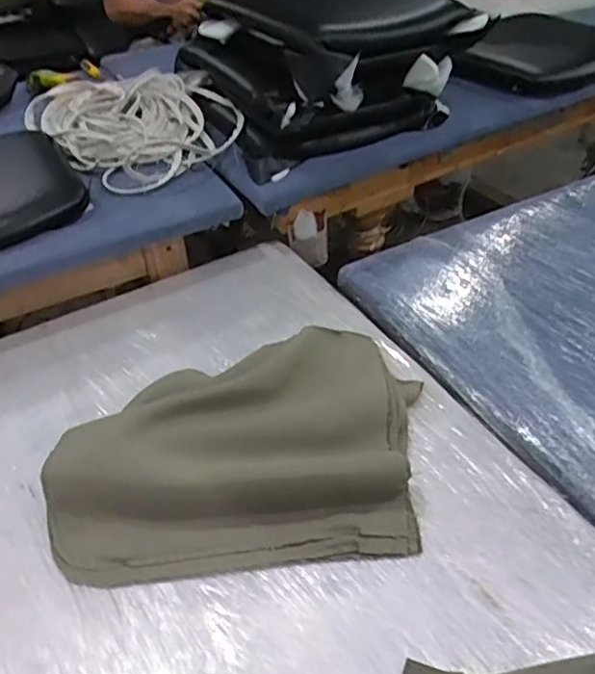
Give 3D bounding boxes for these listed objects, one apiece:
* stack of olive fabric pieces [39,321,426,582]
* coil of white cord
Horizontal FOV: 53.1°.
[{"bbox_3d":[-0.075,0.128,0.850,0.507,0.105,0.380,-5,43,-2],"label":"stack of olive fabric pieces"},{"bbox_3d":[-0.389,-0.514,1.359,0.352,0.087,0.505,-32,50,-27],"label":"coil of white cord"}]

